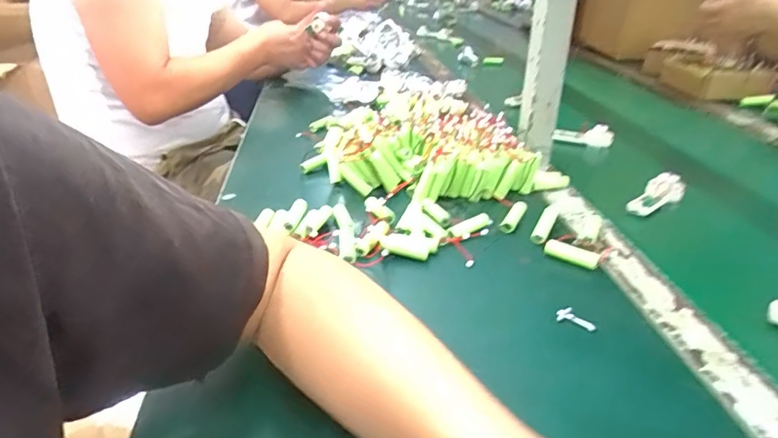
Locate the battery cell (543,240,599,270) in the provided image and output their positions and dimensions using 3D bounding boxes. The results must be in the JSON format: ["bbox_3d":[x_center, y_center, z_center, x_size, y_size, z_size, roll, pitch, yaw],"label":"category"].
[{"bbox_3d":[0.180,0.035,0.496,0.052,0.012,0.015,20,36,33],"label":"battery cell"}]

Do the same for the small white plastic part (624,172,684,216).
[{"bbox_3d":[0.331,-0.031,0.621,0.091,0.027,0.034,-29,39,-21],"label":"small white plastic part"}]

